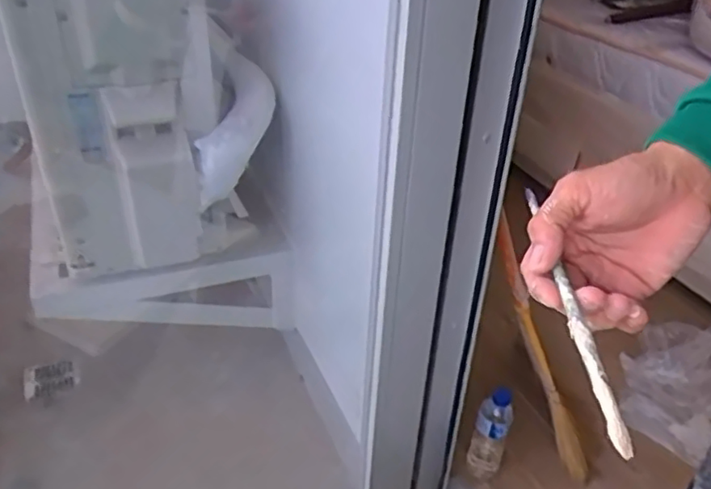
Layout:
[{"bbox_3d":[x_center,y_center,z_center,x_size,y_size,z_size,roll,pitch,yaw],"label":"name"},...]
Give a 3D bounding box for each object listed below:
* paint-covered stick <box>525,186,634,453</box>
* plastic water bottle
[{"bbox_3d":[0.119,0.029,0.348,0.008,0.007,0.196,2,40,-2],"label":"paint-covered stick"},{"bbox_3d":[0.246,0.347,1.122,0.062,0.196,0.053,11,37,11],"label":"plastic water bottle"}]

